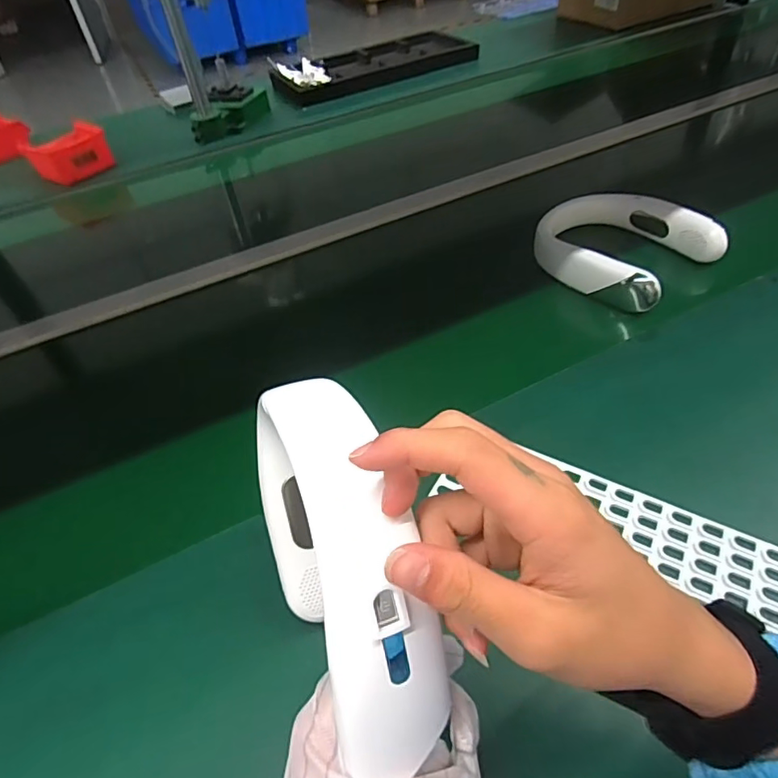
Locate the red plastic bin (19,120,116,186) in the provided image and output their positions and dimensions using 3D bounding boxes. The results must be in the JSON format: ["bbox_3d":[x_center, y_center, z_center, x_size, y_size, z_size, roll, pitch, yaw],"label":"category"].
[{"bbox_3d":[-0.598,-0.437,0.997,0.101,0.078,0.136,30,56,29],"label":"red plastic bin"}]

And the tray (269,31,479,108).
[{"bbox_3d":[-0.041,-0.780,1.273,0.500,0.039,0.206,-26,50,-17],"label":"tray"}]

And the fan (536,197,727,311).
[{"bbox_3d":[0.300,-0.184,0.685,0.179,0.062,0.187,-33,53,-23],"label":"fan"}]

